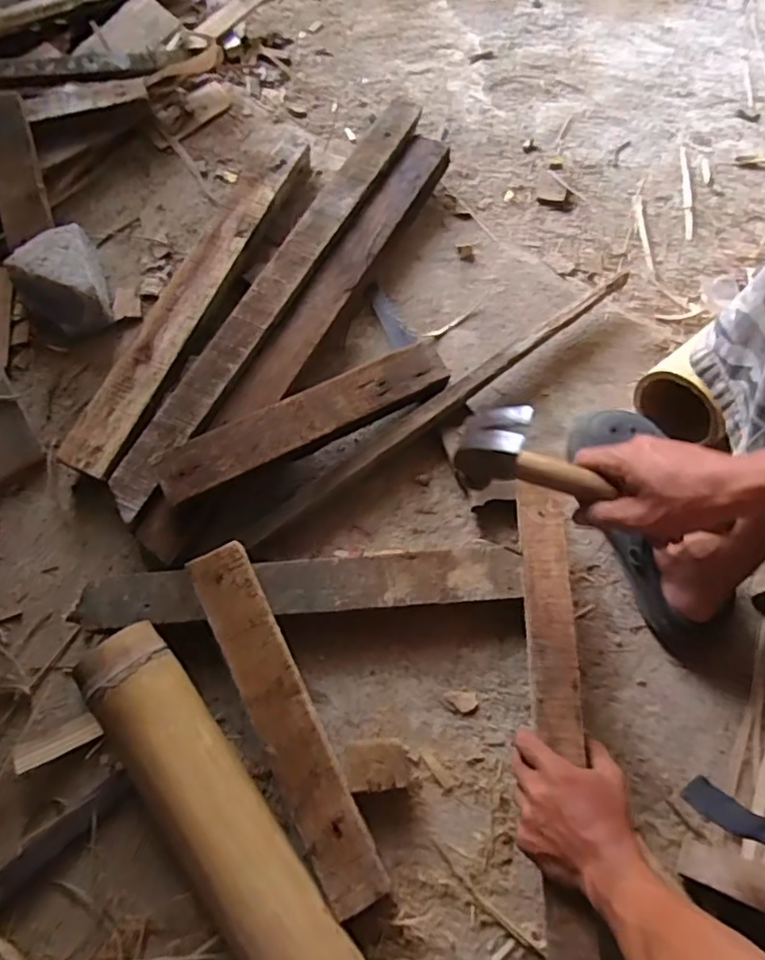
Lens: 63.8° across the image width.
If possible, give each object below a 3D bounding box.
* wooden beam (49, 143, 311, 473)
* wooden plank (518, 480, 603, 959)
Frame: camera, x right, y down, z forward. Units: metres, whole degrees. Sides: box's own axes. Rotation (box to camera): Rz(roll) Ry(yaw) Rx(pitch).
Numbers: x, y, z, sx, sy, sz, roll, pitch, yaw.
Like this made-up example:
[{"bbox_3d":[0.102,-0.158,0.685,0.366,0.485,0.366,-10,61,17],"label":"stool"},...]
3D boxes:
[{"bbox_3d":[-0.253,-0.256,0.844,0.076,0.057,0.571,22,71,10],"label":"wooden beam"},{"bbox_3d":[0.159,0.295,0.541,0.051,0.019,0.607,3,70,0],"label":"wooden plank"}]

